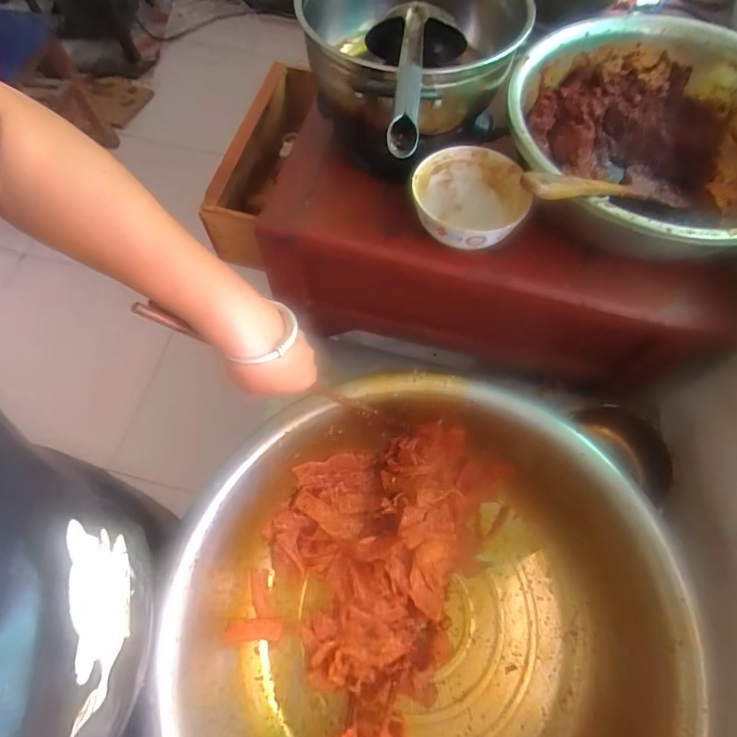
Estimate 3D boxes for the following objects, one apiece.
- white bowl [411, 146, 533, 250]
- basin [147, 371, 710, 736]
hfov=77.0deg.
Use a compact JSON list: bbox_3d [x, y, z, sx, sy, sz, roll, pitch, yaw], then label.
[{"bbox_3d":[0.114,-0.192,0.548,0.123,0.059,0.130,0,66,-1],"label":"white bowl"},{"bbox_3d":[0.055,0.286,0.533,0.500,0.172,0.501,0,66,-1],"label":"basin"}]

